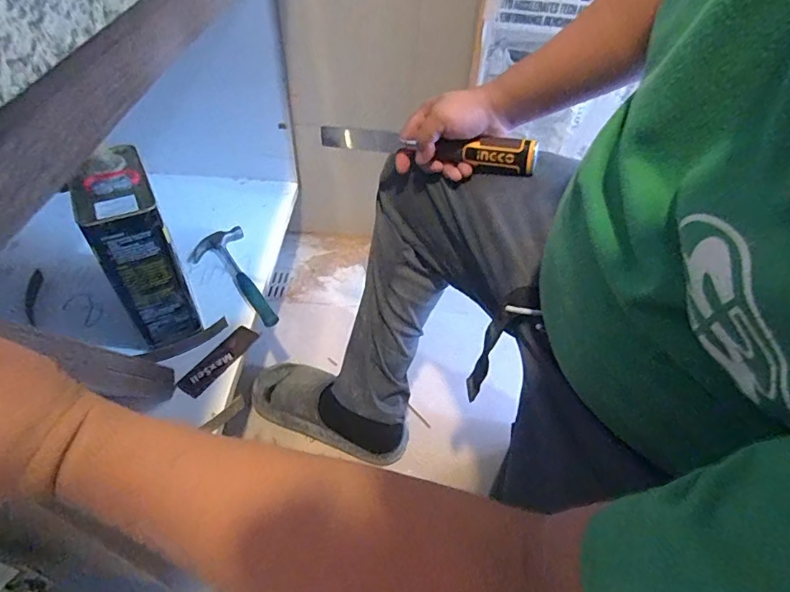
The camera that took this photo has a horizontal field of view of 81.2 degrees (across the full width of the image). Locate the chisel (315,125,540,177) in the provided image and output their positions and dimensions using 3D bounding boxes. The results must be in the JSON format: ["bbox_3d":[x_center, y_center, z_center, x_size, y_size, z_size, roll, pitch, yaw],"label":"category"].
[{"bbox_3d":[0.031,-0.180,0.559,0.268,0.038,0.024,14,48,19],"label":"chisel"}]

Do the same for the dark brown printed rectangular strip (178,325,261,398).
[{"bbox_3d":[-0.269,0.096,0.706,0.043,0.010,0.135,25,51,18],"label":"dark brown printed rectangular strip"}]

